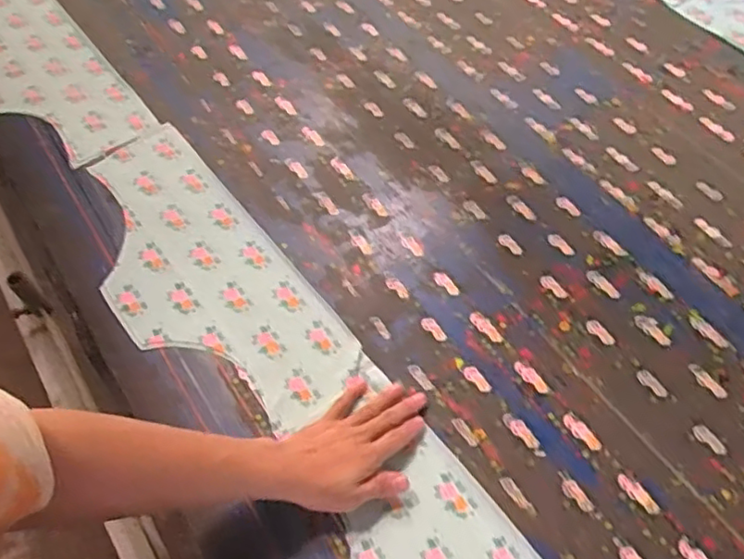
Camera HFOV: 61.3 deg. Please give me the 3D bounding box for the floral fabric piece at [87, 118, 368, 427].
[{"bbox_3d":[-0.224,-0.018,0.775,0.195,0.011,0.476,-31,58,-20],"label":"floral fabric piece"}]

